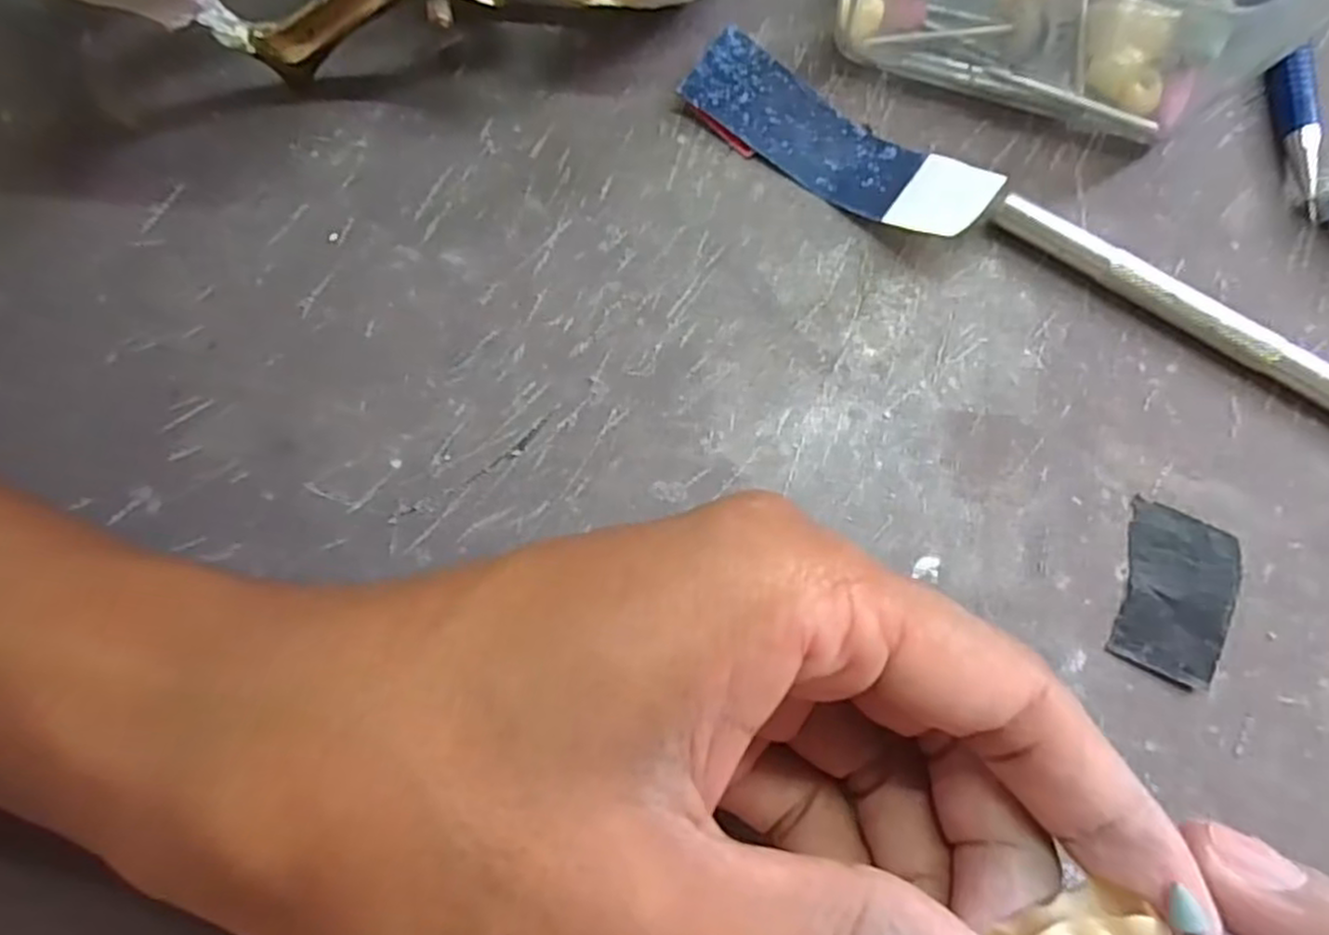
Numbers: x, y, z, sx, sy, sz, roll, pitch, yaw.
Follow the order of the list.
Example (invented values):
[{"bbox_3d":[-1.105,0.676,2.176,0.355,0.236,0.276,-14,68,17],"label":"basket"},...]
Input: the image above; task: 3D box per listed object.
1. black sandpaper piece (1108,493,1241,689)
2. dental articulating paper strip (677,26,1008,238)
[{"bbox_3d":[0.108,0.027,0.153,0.021,0.004,0.035,16,80,4],"label":"black sandpaper piece"},{"bbox_3d":[0.039,-0.075,0.169,0.072,0.013,0.020,35,82,7],"label":"dental articulating paper strip"}]

